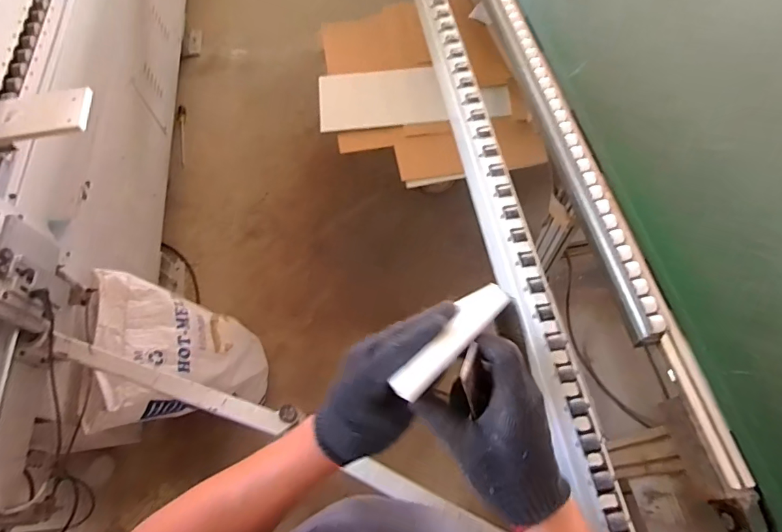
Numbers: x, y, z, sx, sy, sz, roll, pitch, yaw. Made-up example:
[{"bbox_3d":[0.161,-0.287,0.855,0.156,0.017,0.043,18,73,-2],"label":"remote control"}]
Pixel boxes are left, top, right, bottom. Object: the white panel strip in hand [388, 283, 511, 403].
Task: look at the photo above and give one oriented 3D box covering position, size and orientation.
[{"bbox_3d":[0.050,0.059,0.367,0.029,0.010,0.117,41,79,20],"label":"white panel strip in hand"}]

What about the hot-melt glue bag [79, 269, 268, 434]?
[{"bbox_3d":[-0.613,0.242,1.388,0.114,0.577,0.440,-17,75,34],"label":"hot-melt glue bag"}]

